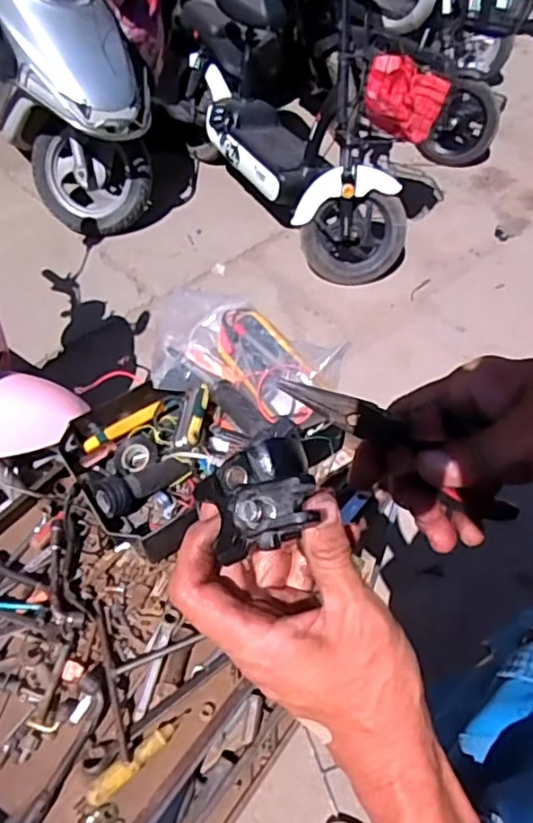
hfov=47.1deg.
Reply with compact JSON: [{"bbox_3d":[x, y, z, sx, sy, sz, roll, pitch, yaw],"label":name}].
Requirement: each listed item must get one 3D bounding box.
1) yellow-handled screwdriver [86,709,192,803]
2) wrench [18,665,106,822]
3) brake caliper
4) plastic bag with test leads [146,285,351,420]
[{"bbox_3d":[-0.131,0.363,0.646,0.124,0.018,0.021,-36,58,-23],"label":"yellow-handled screwdriver"},{"bbox_3d":[-0.210,0.359,0.640,0.033,0.023,0.179,11,53,12],"label":"wrench"},{"bbox_3d":[-0.006,0.032,0.288,0.052,0.031,0.068,-9,52,-4],"label":"brake caliper"},{"bbox_3d":[-0.031,-0.081,0.844,0.272,0.076,0.152,15,83,16],"label":"plastic bag with test leads"}]

